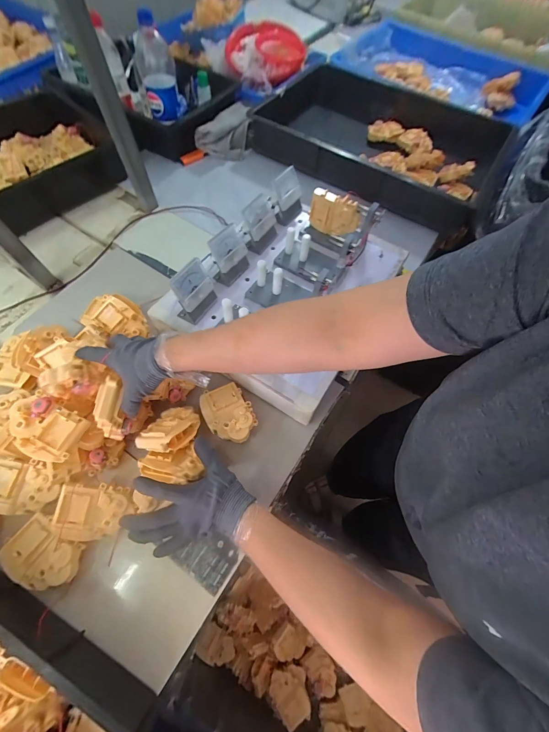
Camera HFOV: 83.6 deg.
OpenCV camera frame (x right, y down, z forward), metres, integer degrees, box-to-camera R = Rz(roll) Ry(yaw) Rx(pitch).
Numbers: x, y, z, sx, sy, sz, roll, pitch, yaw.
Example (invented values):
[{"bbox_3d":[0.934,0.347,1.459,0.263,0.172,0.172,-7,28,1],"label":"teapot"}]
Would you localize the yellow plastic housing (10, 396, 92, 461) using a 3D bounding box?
[{"bbox_3d":[-0.301,0.079,0.397,0.091,0.027,0.067,22,66,8],"label":"yellow plastic housing"}]

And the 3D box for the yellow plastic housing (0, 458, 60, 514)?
[{"bbox_3d":[-0.351,0.168,0.427,0.096,0.024,0.067,4,64,-1],"label":"yellow plastic housing"}]

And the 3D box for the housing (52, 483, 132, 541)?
[{"bbox_3d":[-0.251,0.199,0.431,0.087,0.043,0.070,15,88,-13],"label":"housing"}]

